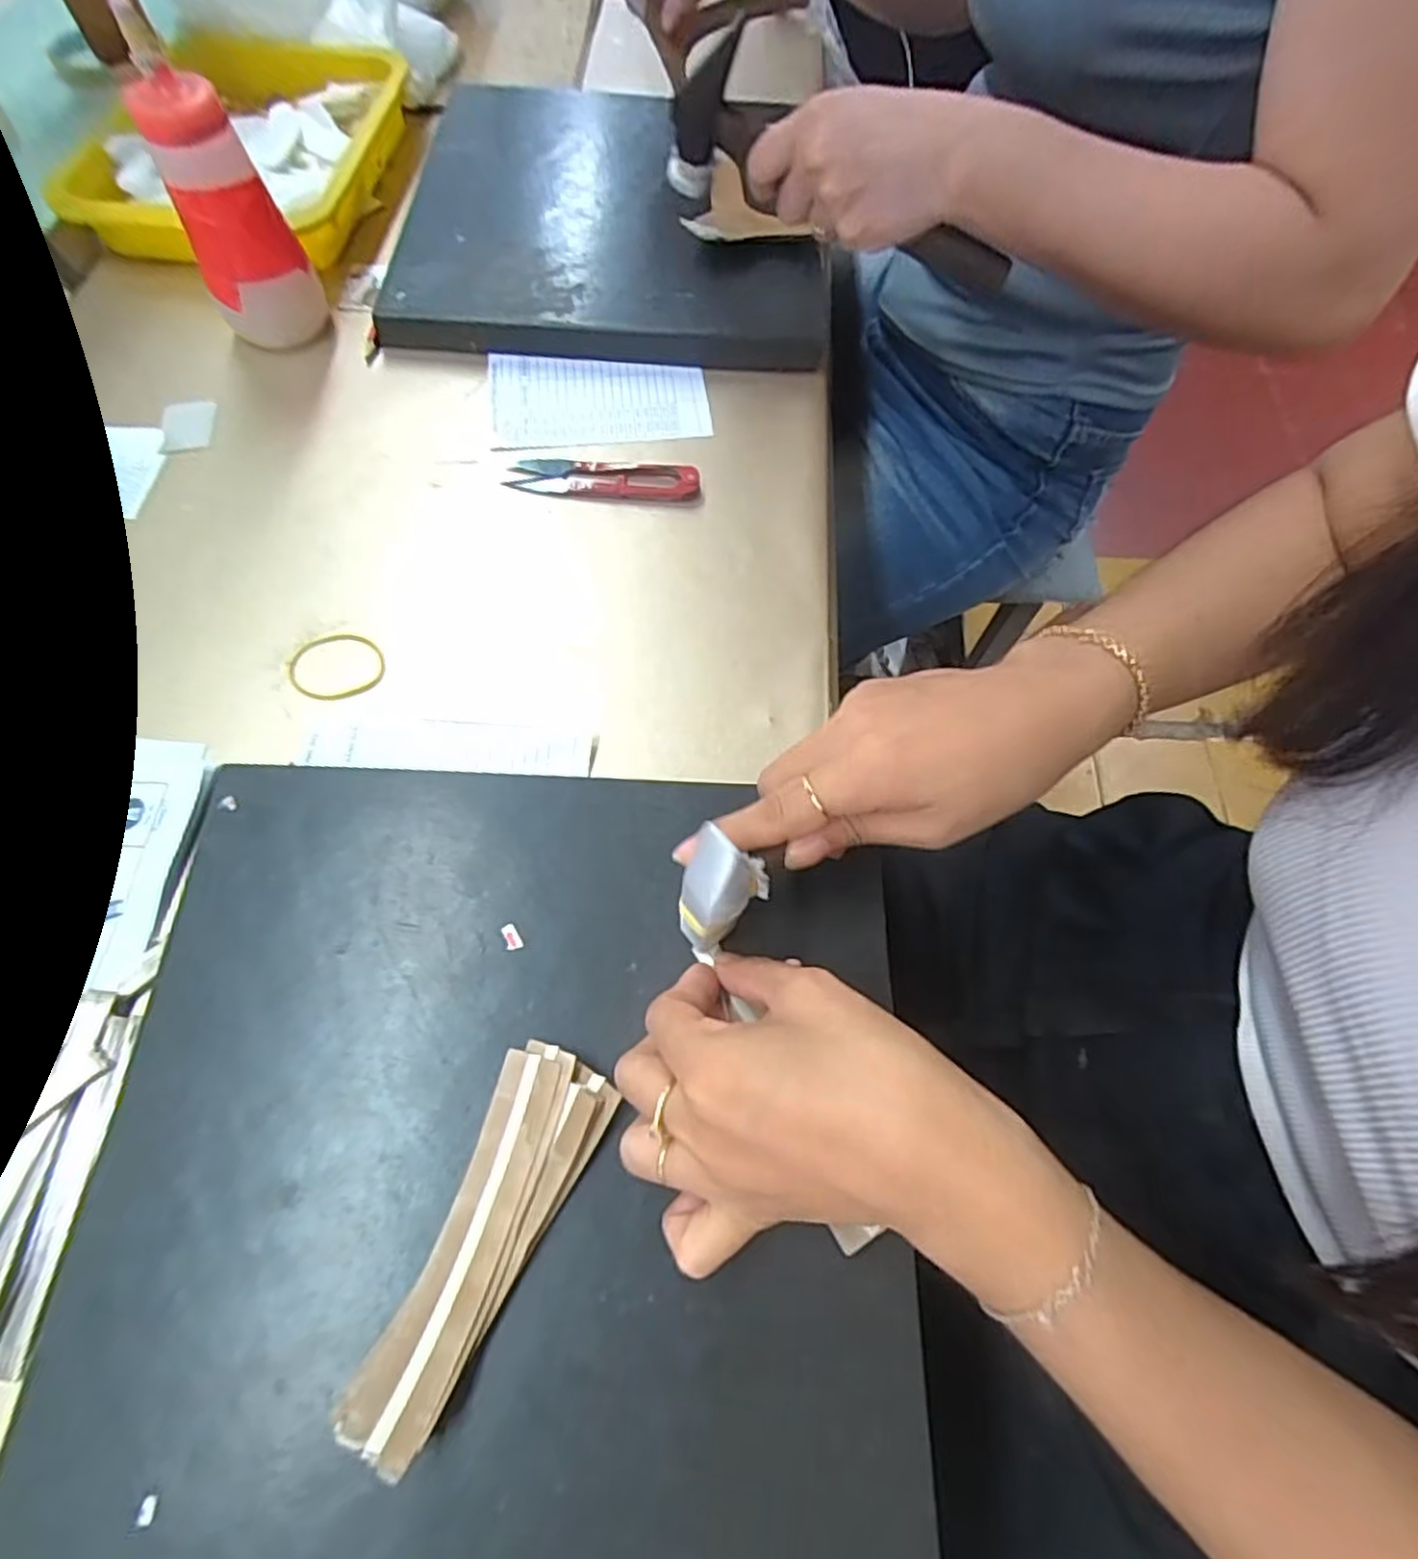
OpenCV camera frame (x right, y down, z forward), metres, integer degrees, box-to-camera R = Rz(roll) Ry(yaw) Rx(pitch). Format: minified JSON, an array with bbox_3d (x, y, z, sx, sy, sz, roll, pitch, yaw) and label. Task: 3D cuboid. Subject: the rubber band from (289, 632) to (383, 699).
[{"bbox_3d":[-0.199,-0.061,0.385,0.050,0.004,0.041,-10,66,-7],"label":"rubber band"}]

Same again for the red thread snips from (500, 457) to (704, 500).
[{"bbox_3d":[-0.065,-0.187,0.447,0.116,0.011,0.027,5,65,0],"label":"red thread snips"}]

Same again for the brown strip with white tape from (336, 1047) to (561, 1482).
[{"bbox_3d":[-0.085,0.159,0.255,0.027,0.021,0.120,19,66,6],"label":"brown strip with white tape"}]

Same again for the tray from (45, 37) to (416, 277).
[{"bbox_3d":[-0.336,-0.478,0.548,0.177,0.049,0.237,2,65,-2],"label":"tray"}]

